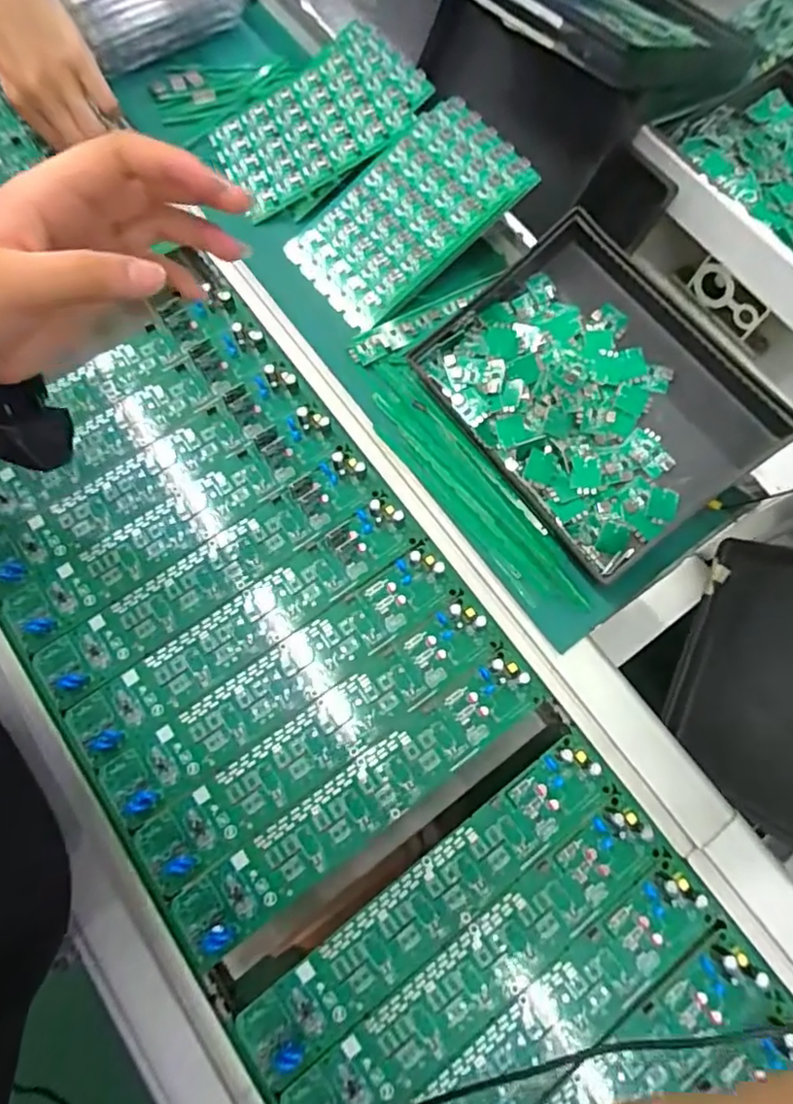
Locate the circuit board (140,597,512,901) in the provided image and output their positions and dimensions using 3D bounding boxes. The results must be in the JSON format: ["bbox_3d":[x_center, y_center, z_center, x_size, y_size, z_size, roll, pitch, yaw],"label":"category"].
[{"bbox_3d":[-0.050,0.125,0.403,0.271,0.018,0.049,-35,76,-12],"label":"circuit board"}]

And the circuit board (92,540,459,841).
[{"bbox_3d":[-0.078,0.091,0.412,0.273,0.017,0.050,-35,76,-12],"label":"circuit board"}]

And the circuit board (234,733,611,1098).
[{"bbox_3d":[0.024,0.221,0.368,0.269,0.017,0.047,-36,76,-12],"label":"circuit board"}]

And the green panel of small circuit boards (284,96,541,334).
[{"bbox_3d":[0.010,-0.278,0.485,0.191,0.011,0.115,-38,79,9],"label":"green panel of small circuit boards"}]

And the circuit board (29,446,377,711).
[{"bbox_3d":[-0.137,0.015,0.434,0.268,0.017,0.048,-36,77,-12],"label":"circuit board"}]

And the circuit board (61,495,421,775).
[{"bbox_3d":[-0.109,0.051,0.424,0.273,0.018,0.049,-36,76,-12],"label":"circuit board"}]

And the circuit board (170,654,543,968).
[{"bbox_3d":[-0.021,0.163,0.387,0.269,0.013,0.052,-34,76,-11],"label":"circuit board"}]

